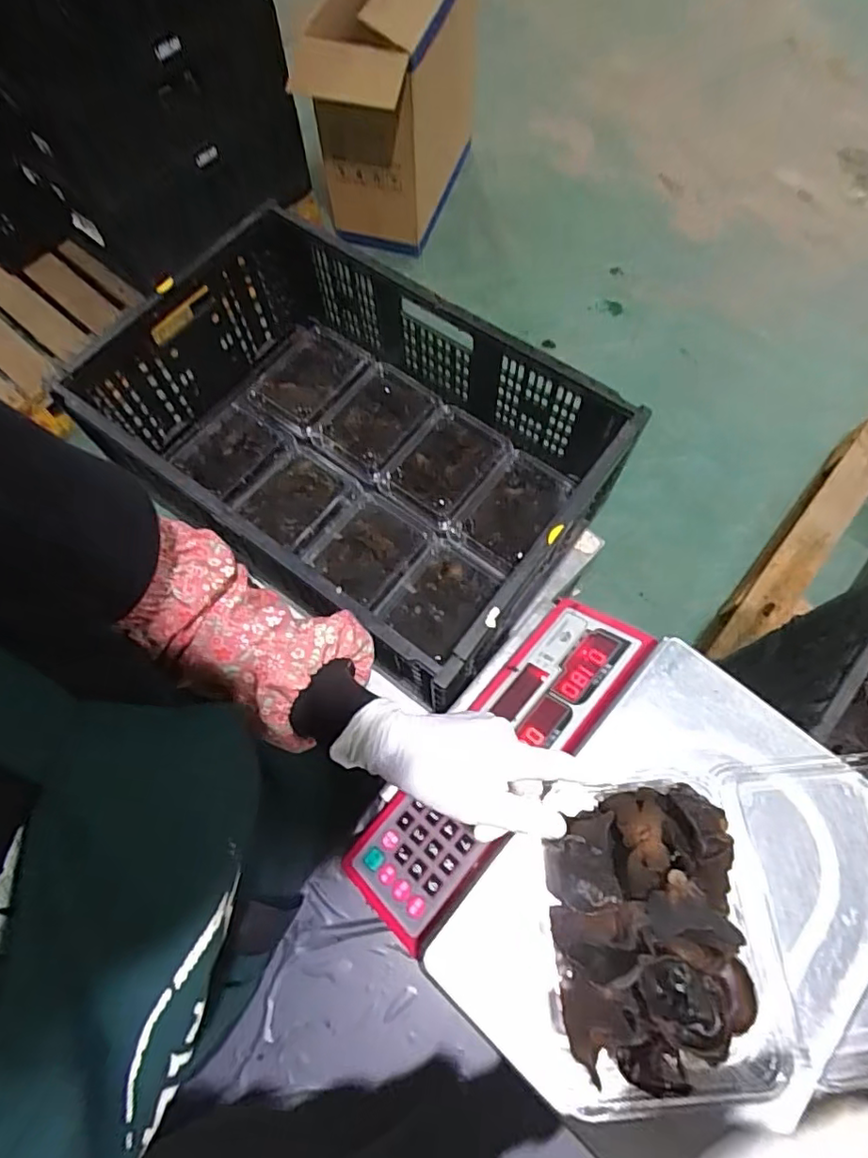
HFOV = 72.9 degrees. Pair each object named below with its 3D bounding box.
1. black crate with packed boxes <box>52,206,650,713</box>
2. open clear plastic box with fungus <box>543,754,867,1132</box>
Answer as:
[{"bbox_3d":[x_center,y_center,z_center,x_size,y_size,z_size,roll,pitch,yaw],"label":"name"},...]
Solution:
[{"bbox_3d":[-0.113,-0.170,0.773,0.635,0.224,0.389,36,72,14],"label":"black crate with packed boxes"},{"bbox_3d":[0.203,0.207,0.352,0.266,0.063,0.176,-5,67,-2],"label":"open clear plastic box with fungus"}]

